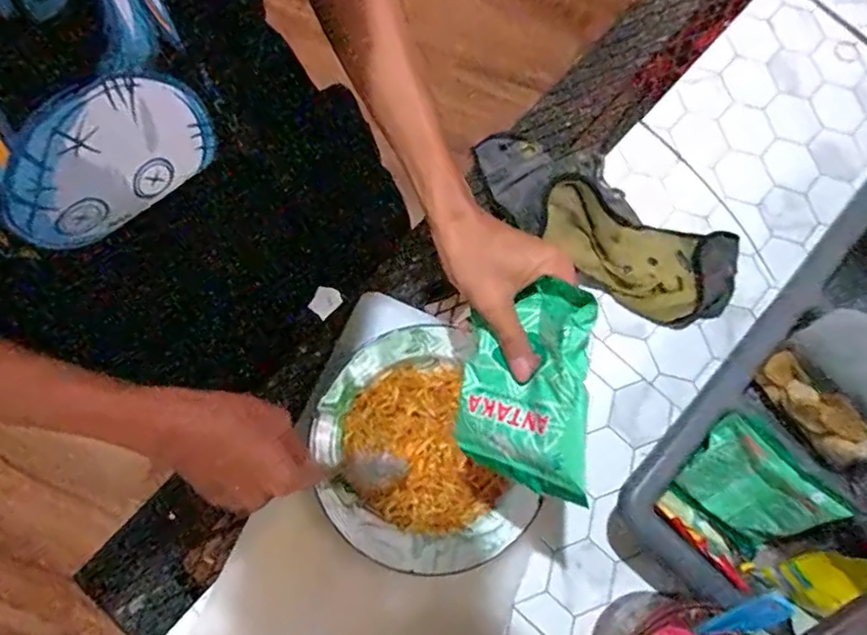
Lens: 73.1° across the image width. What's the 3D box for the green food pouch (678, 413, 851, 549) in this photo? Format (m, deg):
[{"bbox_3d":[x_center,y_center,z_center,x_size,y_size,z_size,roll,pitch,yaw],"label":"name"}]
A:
[{"bbox_3d":[0.269,0.147,0.507,0.107,0.106,0.010,42,46,10],"label":"green food pouch"}]

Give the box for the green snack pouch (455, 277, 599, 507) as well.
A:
[{"bbox_3d":[0.060,0.046,0.395,0.019,0.108,0.133,8,87,-41],"label":"green snack pouch"}]

